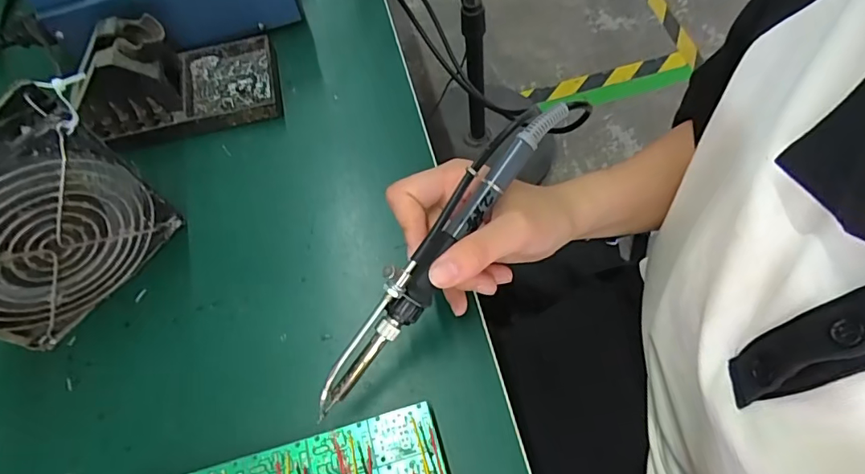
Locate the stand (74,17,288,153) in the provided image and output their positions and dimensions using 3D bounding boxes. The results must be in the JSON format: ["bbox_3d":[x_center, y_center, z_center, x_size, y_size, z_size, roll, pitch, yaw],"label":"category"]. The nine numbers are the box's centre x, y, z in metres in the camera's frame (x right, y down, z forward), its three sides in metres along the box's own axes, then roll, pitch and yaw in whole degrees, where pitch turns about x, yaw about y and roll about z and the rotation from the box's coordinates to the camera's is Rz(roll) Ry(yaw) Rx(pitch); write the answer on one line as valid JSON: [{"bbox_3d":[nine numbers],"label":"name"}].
[{"bbox_3d":[-0.191,-0.125,0.378,0.134,0.069,0.076,-14,64,-4],"label":"stand"}]

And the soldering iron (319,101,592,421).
[{"bbox_3d":[0.008,0.003,0.269,0.023,0.036,0.213,37,87,18],"label":"soldering iron"}]

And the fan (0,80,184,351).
[{"bbox_3d":[-0.228,-0.005,0.294,0.043,0.122,0.121,36,71,18],"label":"fan"}]

